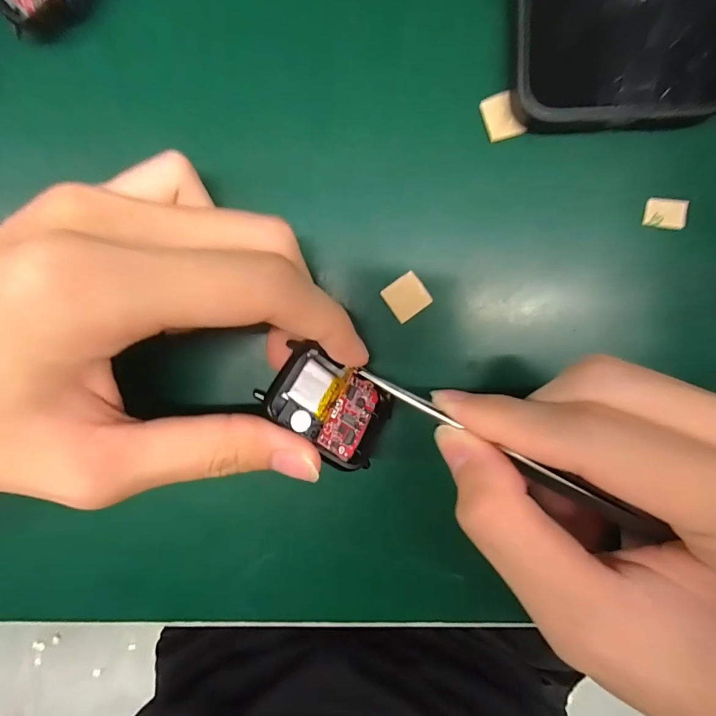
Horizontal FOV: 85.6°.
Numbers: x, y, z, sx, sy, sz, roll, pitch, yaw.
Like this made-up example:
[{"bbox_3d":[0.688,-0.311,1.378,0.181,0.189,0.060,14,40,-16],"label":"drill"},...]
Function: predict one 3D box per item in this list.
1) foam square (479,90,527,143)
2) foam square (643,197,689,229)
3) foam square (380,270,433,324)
[{"bbox_3d":[0.055,-0.091,0.145,0.014,0.004,0.016,-19,93,2],"label":"foam square"},{"bbox_3d":[0.119,-0.056,0.149,0.016,0.004,0.011,6,93,1],"label":"foam square"},{"bbox_3d":[0.019,-0.024,0.152,0.016,0.004,0.016,-36,92,3],"label":"foam square"}]

